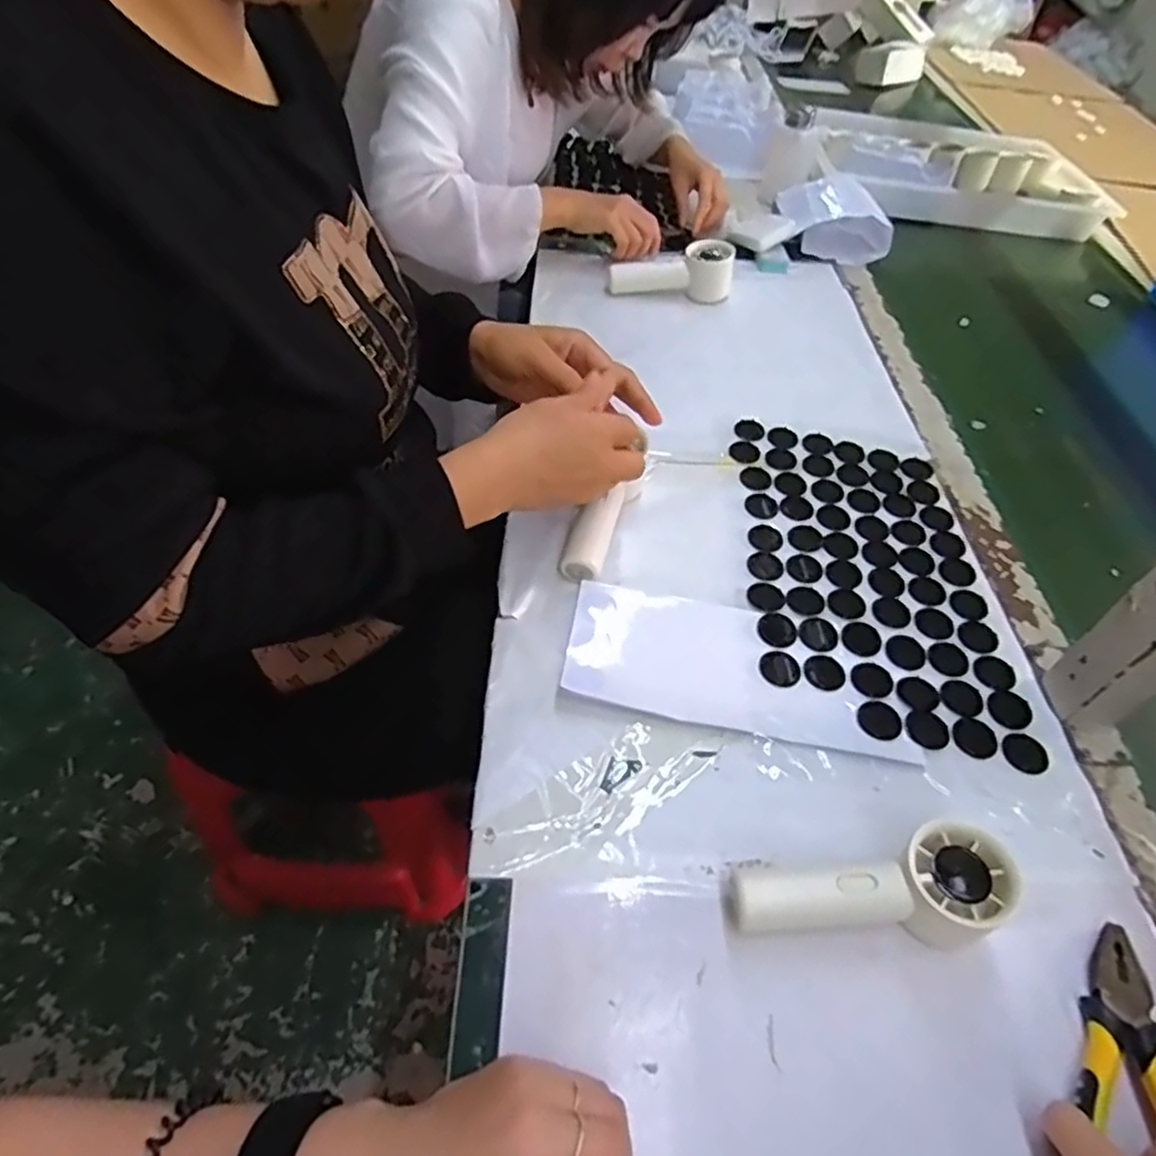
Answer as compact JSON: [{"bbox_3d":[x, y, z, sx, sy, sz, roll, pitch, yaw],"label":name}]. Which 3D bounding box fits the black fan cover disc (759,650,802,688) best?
[{"bbox_3d":[0.149,0.065,0.520,0.030,0.004,0.029,2,50,-3],"label":"black fan cover disc"}]

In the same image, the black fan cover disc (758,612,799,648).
[{"bbox_3d":[0.154,0.038,0.545,0.029,0.004,0.033,7,50,1],"label":"black fan cover disc"}]

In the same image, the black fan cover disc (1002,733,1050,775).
[{"bbox_3d":[0.309,0.120,0.489,0.029,0.004,0.029,2,50,-3],"label":"black fan cover disc"}]

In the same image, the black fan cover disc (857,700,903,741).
[{"bbox_3d":[0.212,0.099,0.496,0.032,0.004,0.029,-33,60,-27],"label":"black fan cover disc"}]

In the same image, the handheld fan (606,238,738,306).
[{"bbox_3d":[0.113,-0.371,0.861,0.146,0.054,0.061,-5,51,-9],"label":"handheld fan"}]

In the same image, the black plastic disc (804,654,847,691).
[{"bbox_3d":[0.182,0.069,0.523,0.029,0.004,0.031,35,56,23],"label":"black plastic disc"}]

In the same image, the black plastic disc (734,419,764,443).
[{"bbox_3d":[0.172,-0.149,0.711,0.029,0.004,0.034,18,51,11],"label":"black plastic disc"}]

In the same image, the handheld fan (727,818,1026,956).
[{"bbox_3d":[0.161,0.175,0.396,0.146,0.051,0.055,-1,50,-6],"label":"handheld fan"}]

